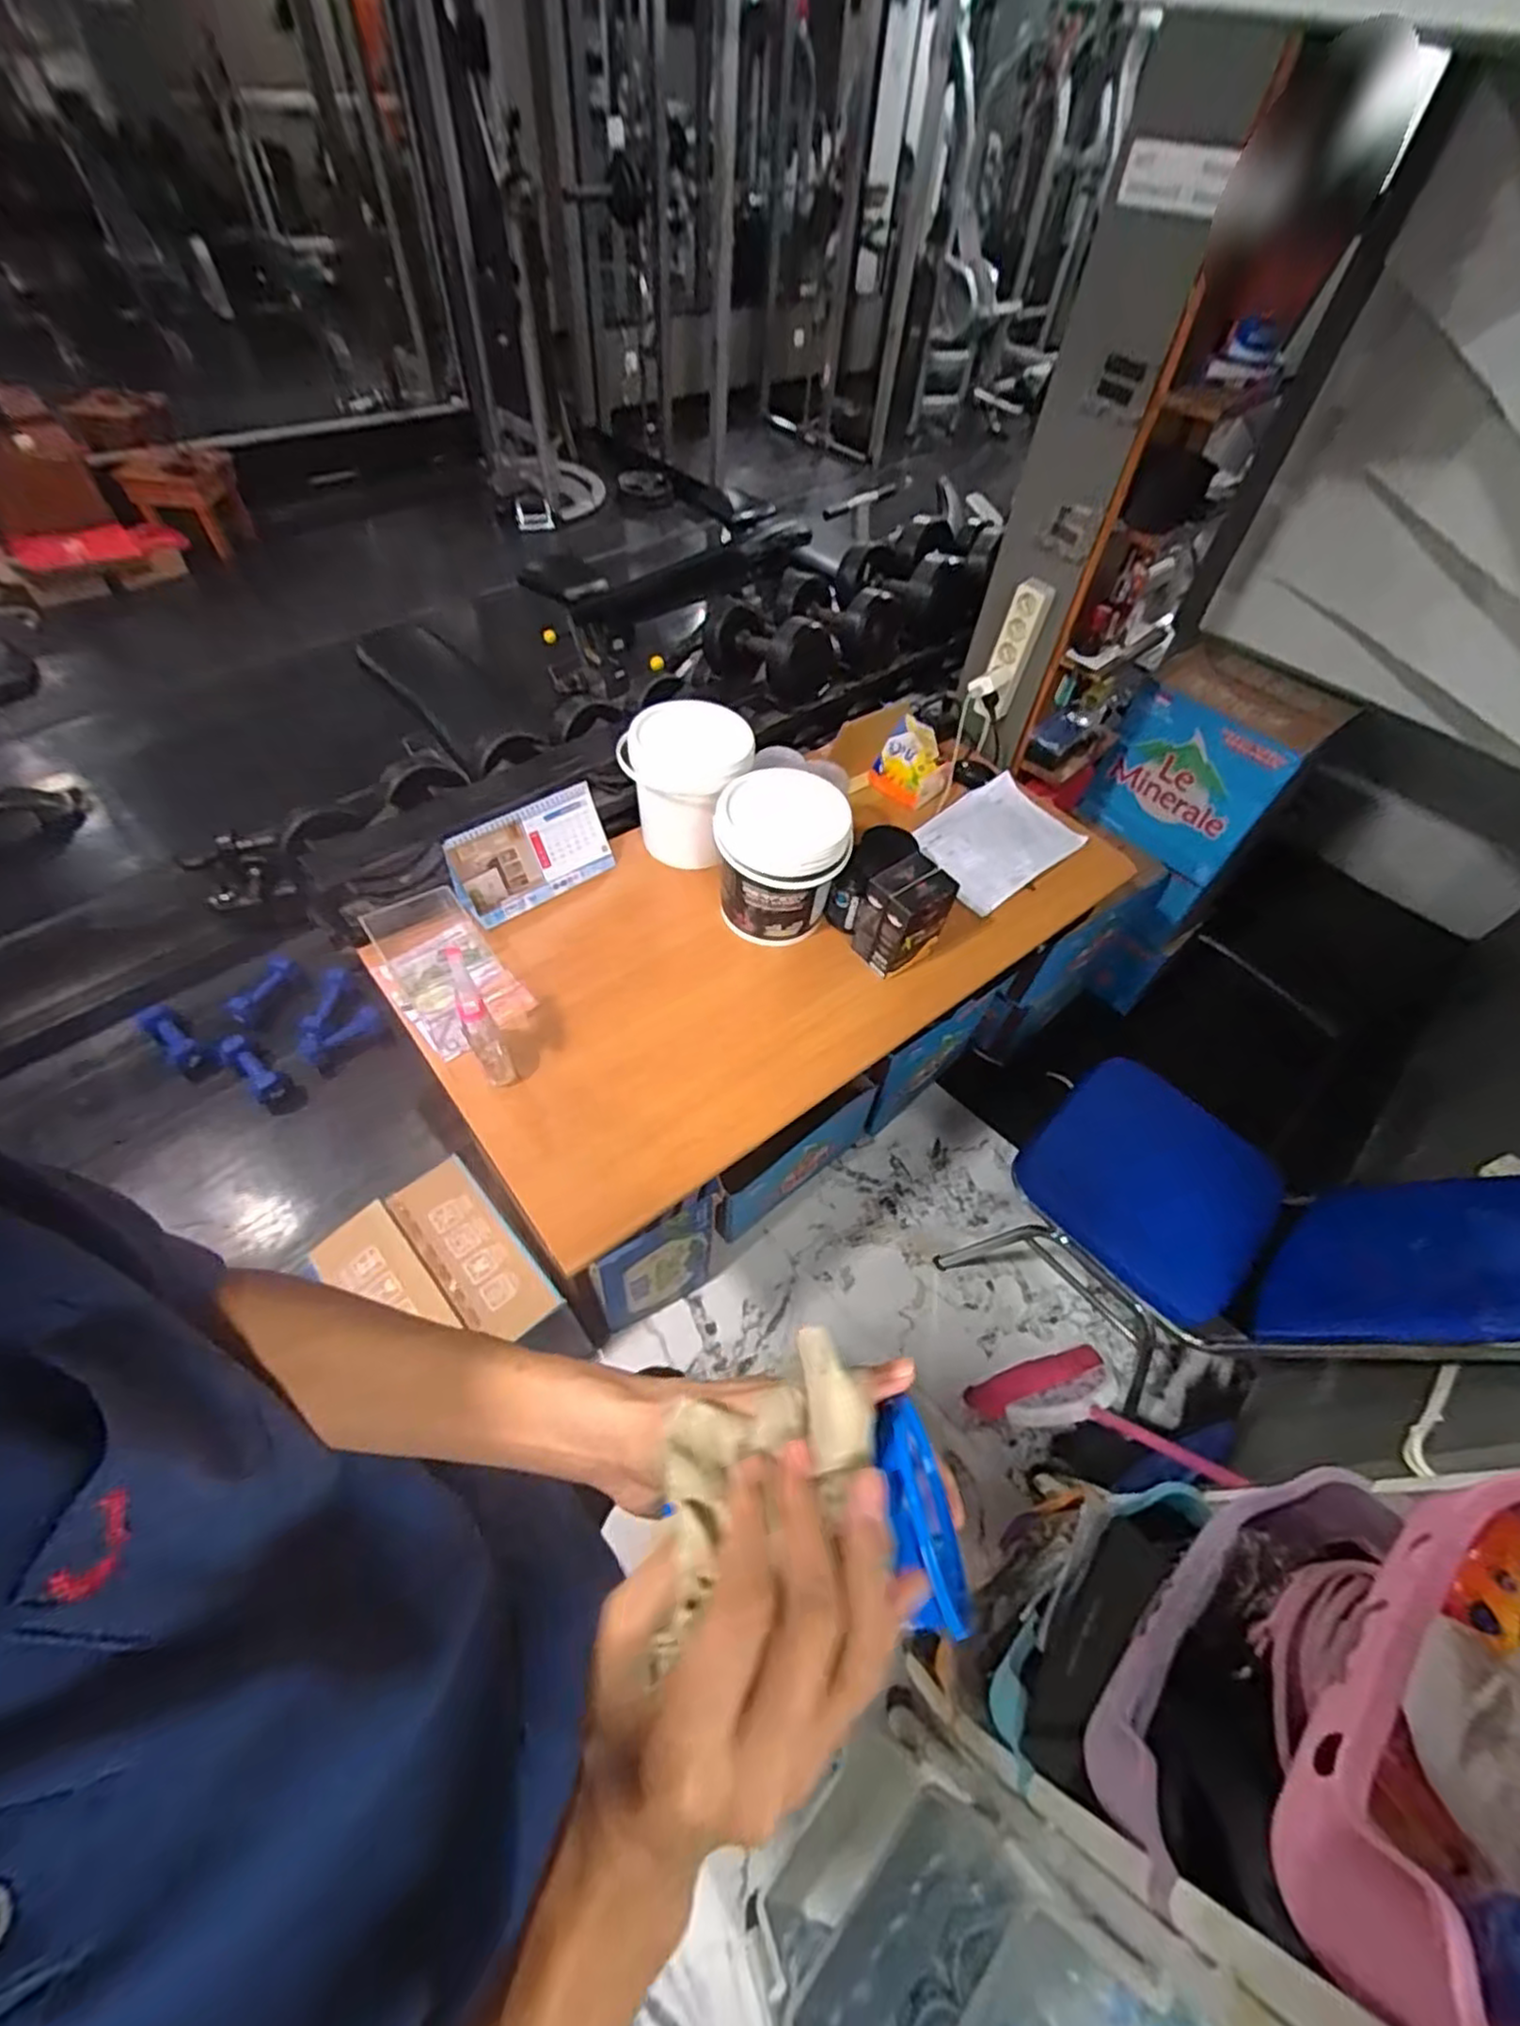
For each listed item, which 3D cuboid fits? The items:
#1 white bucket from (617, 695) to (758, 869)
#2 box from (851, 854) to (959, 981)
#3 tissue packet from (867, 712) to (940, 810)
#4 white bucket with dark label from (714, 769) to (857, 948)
[{"bbox_3d":[-0.122,-0.388,1.270,0.203,0.224,0.206,2,53,-3],"label":"white bucket"},{"bbox_3d":[0.222,-0.149,1.158,0.126,0.168,0.092,-27,60,-22],"label":"box"},{"bbox_3d":[0.293,-0.509,1.478,0.117,0.046,0.169,27,91,16],"label":"tissue packet"},{"bbox_3d":[0.028,-0.232,1.165,0.191,0.217,0.212,0,54,-5],"label":"white bucket with dark label"}]

